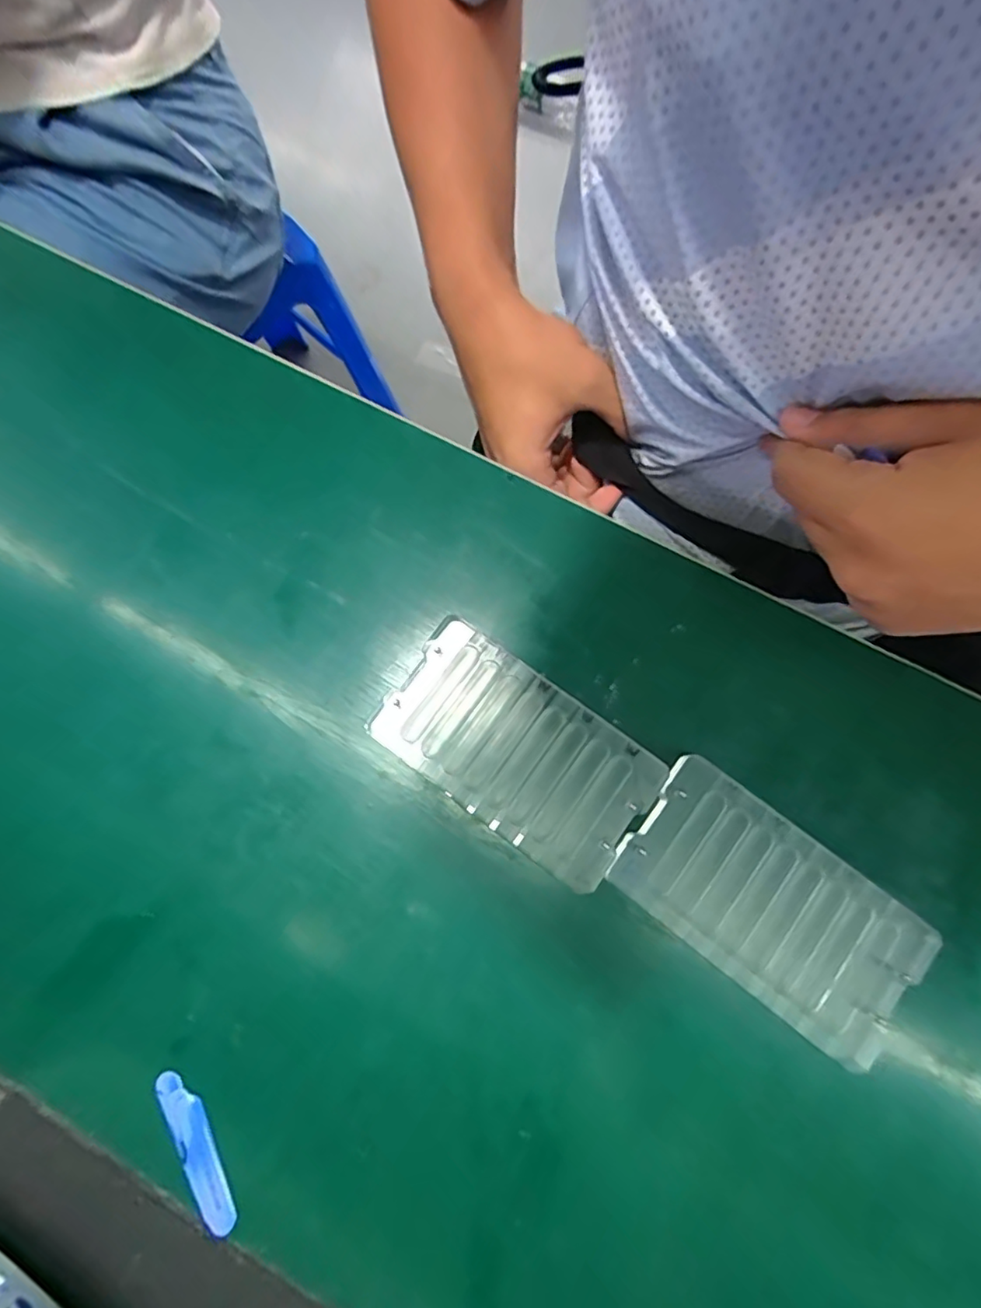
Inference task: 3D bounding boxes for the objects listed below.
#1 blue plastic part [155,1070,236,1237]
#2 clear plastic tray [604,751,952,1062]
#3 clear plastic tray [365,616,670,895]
[{"bbox_3d":[-0.119,0.200,0.232,0.014,0.004,0.061,-30,79,-5],"label":"blue plastic part"},{"bbox_3d":[0.117,0.105,0.245,0.121,0.014,0.066,37,81,8],"label":"clear plastic tray"},{"bbox_3d":[0.011,0.043,0.259,0.118,0.012,0.067,35,81,8],"label":"clear plastic tray"}]

